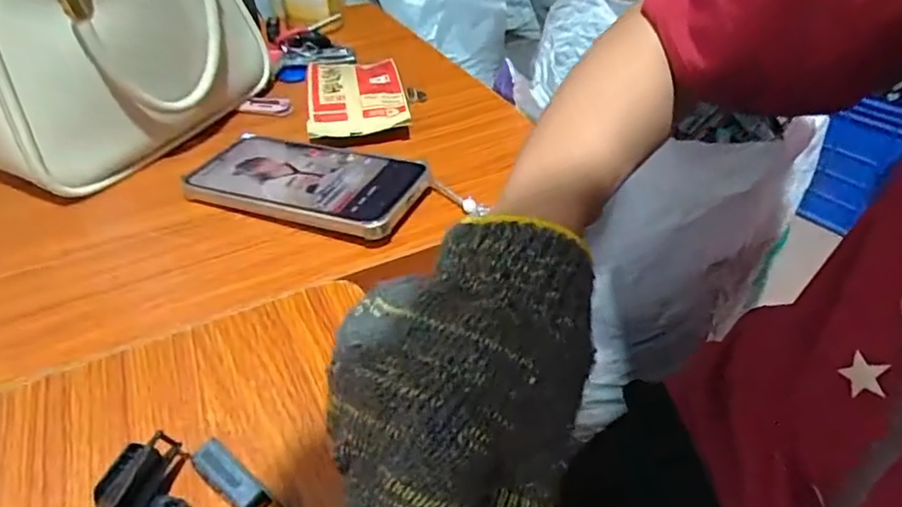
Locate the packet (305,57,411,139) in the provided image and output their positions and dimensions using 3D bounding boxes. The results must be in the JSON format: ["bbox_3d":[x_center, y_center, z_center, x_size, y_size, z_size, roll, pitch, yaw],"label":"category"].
[{"bbox_3d":[-0.084,-0.137,0.518,0.081,0.026,0.131,-8,40,-8],"label":"packet"}]

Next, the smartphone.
[{"bbox_3d":[-0.104,-0.053,0.418,0.170,0.011,0.081,12,43,19],"label":"smartphone"}]

